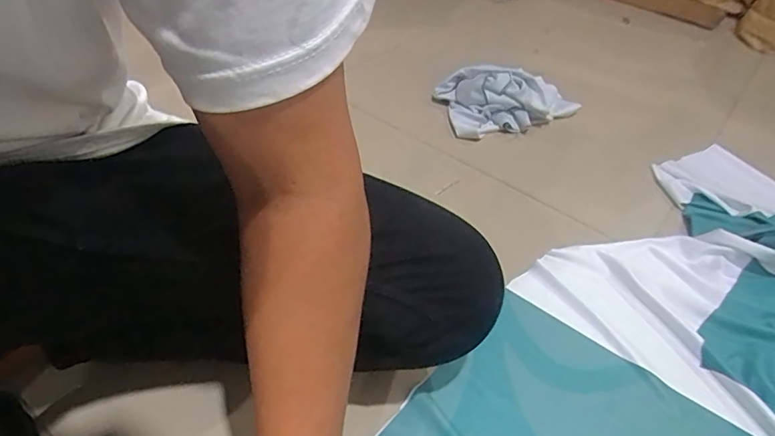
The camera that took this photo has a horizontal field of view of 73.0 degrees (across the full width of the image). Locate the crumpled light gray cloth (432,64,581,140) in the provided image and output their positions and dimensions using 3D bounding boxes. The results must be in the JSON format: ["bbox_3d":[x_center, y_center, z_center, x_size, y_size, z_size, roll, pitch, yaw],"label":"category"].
[{"bbox_3d":[0.202,-0.208,0.909,0.209,0.084,0.143,-7,43,-16],"label":"crumpled light gray cloth"}]

